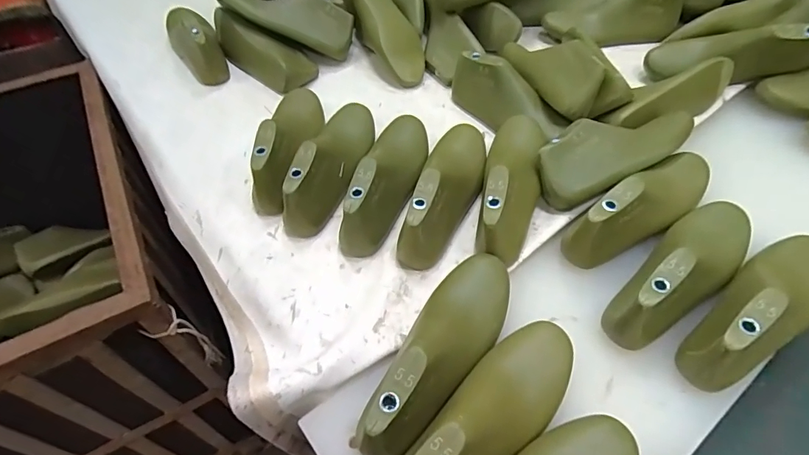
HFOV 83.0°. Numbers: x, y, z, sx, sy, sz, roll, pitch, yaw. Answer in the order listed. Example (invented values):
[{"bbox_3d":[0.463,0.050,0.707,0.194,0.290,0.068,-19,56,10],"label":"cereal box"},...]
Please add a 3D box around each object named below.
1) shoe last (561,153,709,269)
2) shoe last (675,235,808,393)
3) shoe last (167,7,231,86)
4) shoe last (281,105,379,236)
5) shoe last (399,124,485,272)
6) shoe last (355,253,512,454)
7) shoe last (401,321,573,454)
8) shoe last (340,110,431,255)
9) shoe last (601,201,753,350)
[{"bbox_3d":[0.277,-0.033,0.525,0.225,0.081,0.074,-32,57,-22],"label":"shoe last"},{"bbox_3d":[0.358,0.068,0.441,0.225,0.077,0.072,-32,57,-22],"label":"shoe last"},{"bbox_3d":[-0.369,-0.338,0.791,0.074,0.073,0.218,-24,54,-16],"label":"shoe last"},{"bbox_3d":[-0.090,-0.095,0.591,0.059,0.082,0.226,8,52,9],"label":"shoe last"},{"bbox_3d":[0.052,-0.060,0.557,0.079,0.075,0.237,12,52,12],"label":"shoe last"},{"bbox_3d":[0.037,0.106,0.423,0.071,0.078,0.231,23,55,20],"label":"shoe last"},{"bbox_3d":[0.071,0.156,0.378,0.071,0.065,0.231,37,49,28],"label":"shoe last"},{"bbox_3d":[-0.022,-0.072,0.572,0.063,0.082,0.221,13,53,13],"label":"shoe last"},{"bbox_3d":[0.295,0.039,0.471,0.221,0.085,0.072,-39,59,-25],"label":"shoe last"}]

